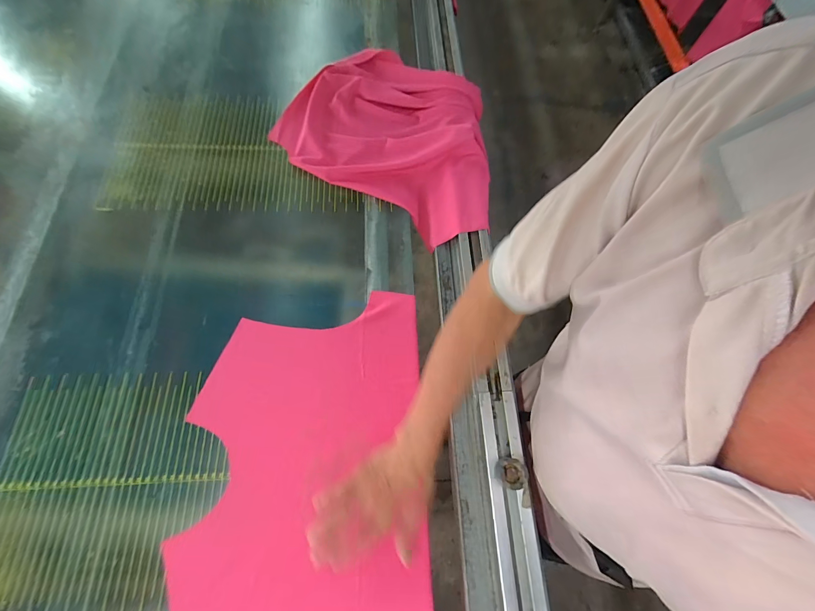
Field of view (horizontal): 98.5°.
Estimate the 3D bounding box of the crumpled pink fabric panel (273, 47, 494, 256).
[{"bbox_3d":[-0.009,-0.330,0.664,0.445,0.053,0.327,31,71,10],"label":"crumpled pink fabric panel"}]

